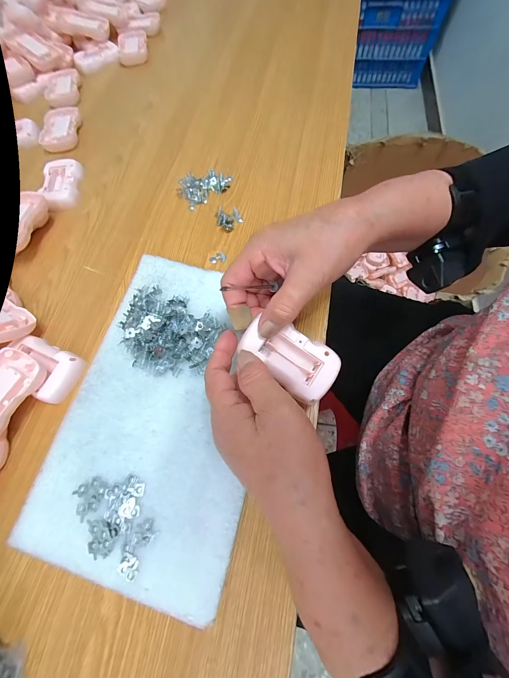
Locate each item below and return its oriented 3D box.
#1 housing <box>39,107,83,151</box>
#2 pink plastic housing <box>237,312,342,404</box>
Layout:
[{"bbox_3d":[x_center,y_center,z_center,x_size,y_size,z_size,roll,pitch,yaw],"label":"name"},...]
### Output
[{"bbox_3d":[-0.313,-0.341,0.434,0.059,0.015,0.096,-10,69,-1],"label":"housing"},{"bbox_3d":[0.031,0.013,0.235,0.084,0.016,0.048,40,79,3],"label":"pink plastic housing"}]

